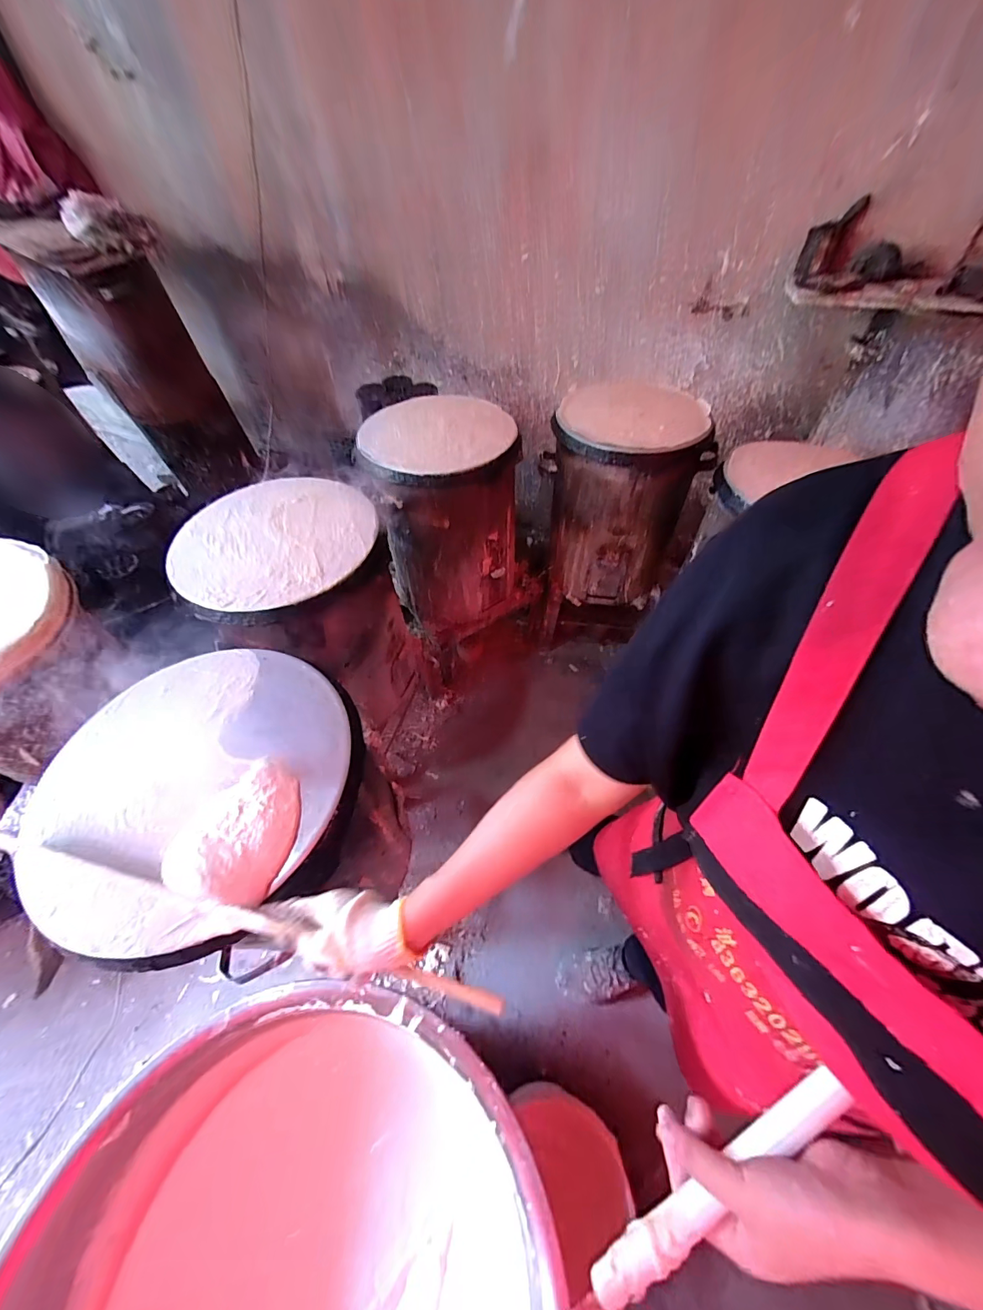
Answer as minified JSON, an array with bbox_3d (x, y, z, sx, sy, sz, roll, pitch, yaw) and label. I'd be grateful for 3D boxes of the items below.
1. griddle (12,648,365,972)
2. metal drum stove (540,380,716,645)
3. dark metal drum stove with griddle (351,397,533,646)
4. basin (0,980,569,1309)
[{"bbox_3d":[-0.365,0.147,0.531,0.375,0.053,0.361,0,54,0],"label":"griddle"},{"bbox_3d":[0.368,-0.394,1.394,0.383,0.767,0.422,15,55,10],"label":"metal drum stove"},{"bbox_3d":[-0.122,-0.376,1.224,0.389,0.531,0.352,-22,57,-16],"label":"dark metal drum stove with griddle"},{"bbox_3d":[-0.199,0.652,0.437,0.498,0.213,0.505,31,59,20],"label":"basin"}]

